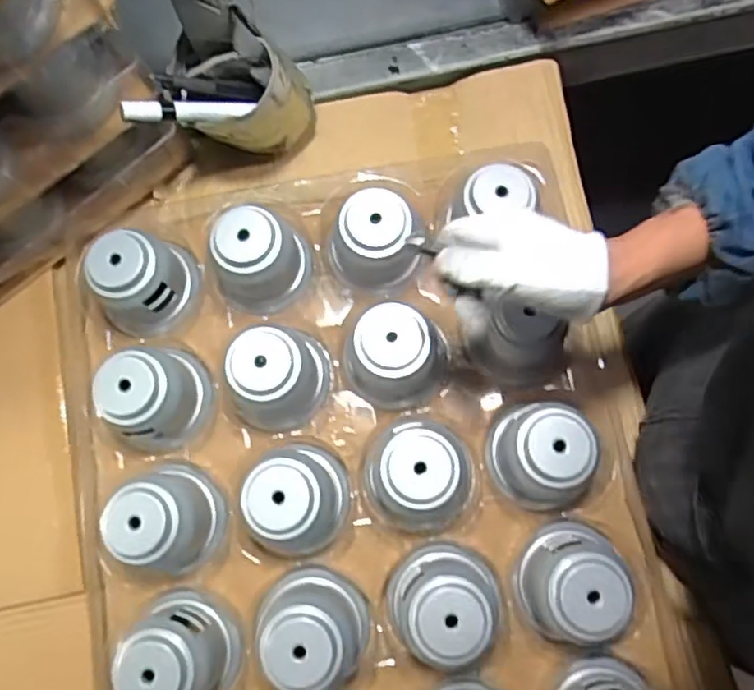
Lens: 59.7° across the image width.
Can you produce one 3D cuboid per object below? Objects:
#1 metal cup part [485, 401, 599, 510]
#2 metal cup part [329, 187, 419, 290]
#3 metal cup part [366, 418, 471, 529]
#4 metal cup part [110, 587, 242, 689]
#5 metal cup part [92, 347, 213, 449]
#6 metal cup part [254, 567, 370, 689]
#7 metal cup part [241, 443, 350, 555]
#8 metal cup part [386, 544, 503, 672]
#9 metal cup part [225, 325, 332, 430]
[{"bbox_3d":[0.130,0.087,0.529,0.074,0.077,0.080,0,76,1],"label":"metal cup part"},{"bbox_3d":[-0.004,-0.091,0.569,0.076,0.068,0.068,-9,76,-1],"label":"metal cup part"},{"bbox_3d":[0.032,0.104,0.528,0.083,0.083,0.087,0,76,1],"label":"metal cup part"},{"bbox_3d":[-0.151,0.237,0.506,0.078,0.080,0.073,0,76,1],"label":"metal cup part"},{"bbox_3d":[-0.184,0.039,0.543,0.075,0.067,0.073,0,76,1],"label":"metal cup part"},{"bbox_3d":[-0.048,0.218,0.506,0.080,0.077,0.076,0,76,1],"label":"metal cup part"},{"bbox_3d":[-0.063,0.122,0.524,0.077,0.074,0.078,0,76,1],"label":"metal cup part"},{"bbox_3d":[0.056,0.196,0.505,0.087,0.078,0.077,0,76,1],"label":"metal cup part"},{"bbox_3d":[-0.085,0.020,0.541,0.083,0.059,0.083,-17,77,-3],"label":"metal cup part"}]

